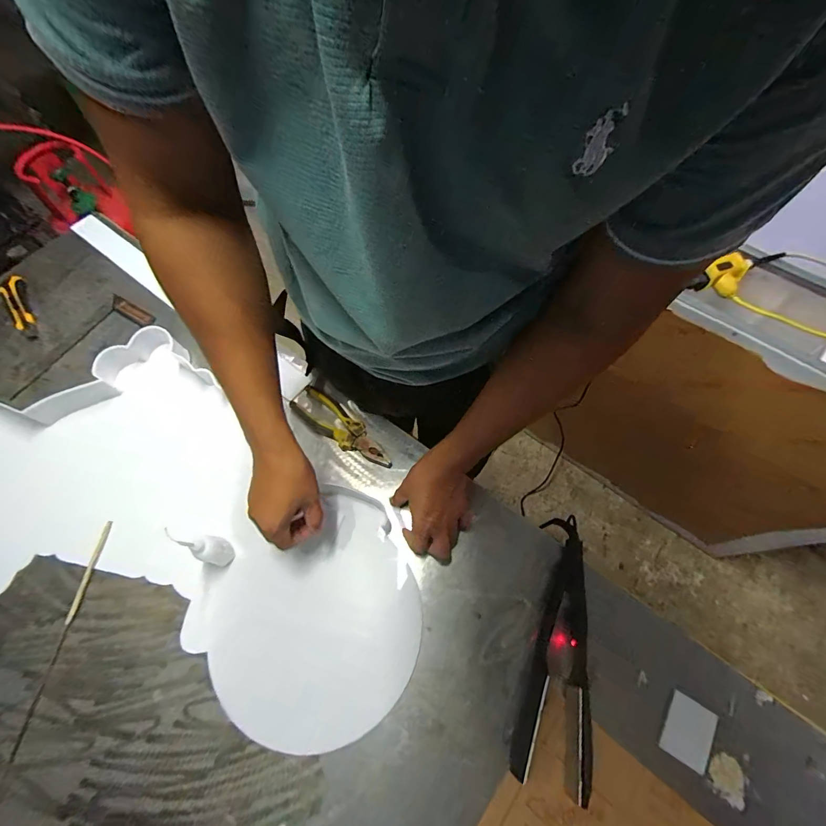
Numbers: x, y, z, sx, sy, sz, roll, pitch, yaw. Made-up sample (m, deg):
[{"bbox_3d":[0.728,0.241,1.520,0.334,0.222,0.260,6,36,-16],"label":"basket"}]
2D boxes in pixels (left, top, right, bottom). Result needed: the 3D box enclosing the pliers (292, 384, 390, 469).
[{"bbox_3d":[-0.115,0.024,0.631,0.195,0.031,0.053,36,71,16],"label":"pliers"}]

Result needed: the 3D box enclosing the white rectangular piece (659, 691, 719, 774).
[{"bbox_3d":[0.328,0.379,0.470,0.049,0.008,0.066,29,69,14],"label":"white rectangular piece"}]

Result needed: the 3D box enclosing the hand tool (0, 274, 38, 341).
[{"bbox_3d":[-0.744,-0.197,0.746,0.044,0.017,0.170,-31,68,-13],"label":"hand tool"}]

